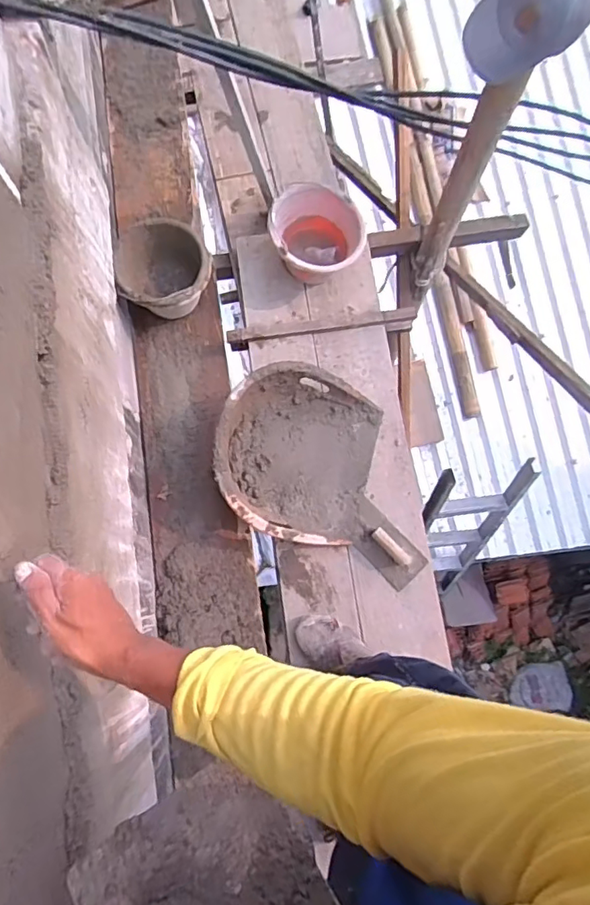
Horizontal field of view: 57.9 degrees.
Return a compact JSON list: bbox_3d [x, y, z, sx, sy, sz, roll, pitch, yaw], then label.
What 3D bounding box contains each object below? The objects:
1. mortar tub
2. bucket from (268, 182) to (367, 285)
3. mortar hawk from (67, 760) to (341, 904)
[{"bbox_3d":[-0.006,-0.009,1.352,0.355,0.168,0.433,18,76,3],"label":"mortar tub"},{"bbox_3d":[0.057,-0.583,1.476,0.247,0.184,0.225,0,76,-2],"label":"bucket"},{"bbox_3d":[-0.085,0.441,0.517,0.212,0.037,0.208,-30,63,-19],"label":"mortar hawk"}]

